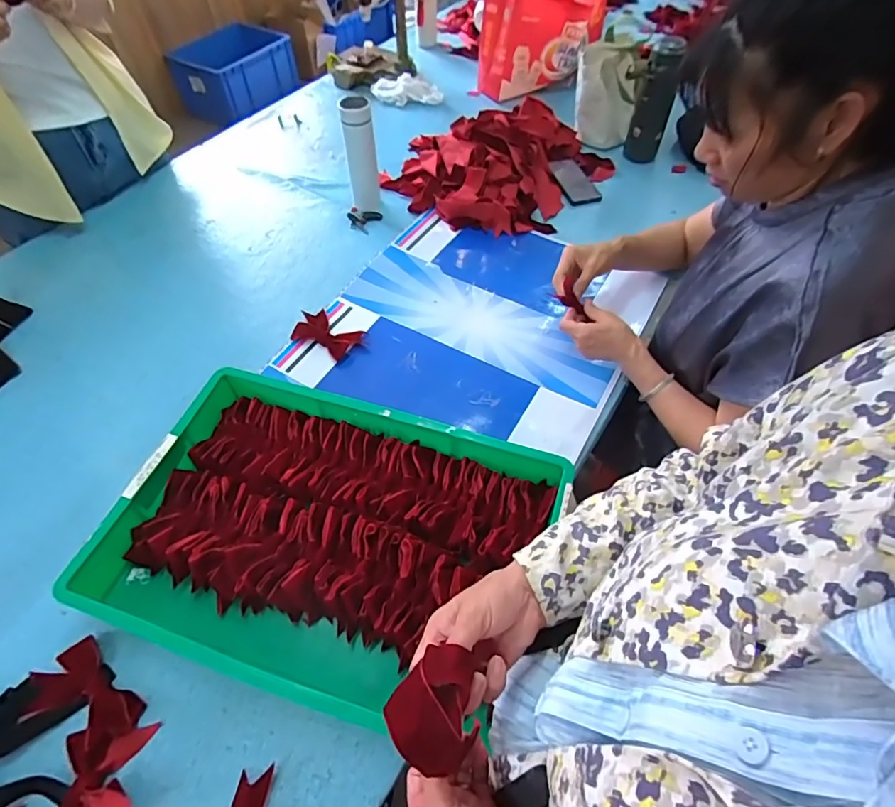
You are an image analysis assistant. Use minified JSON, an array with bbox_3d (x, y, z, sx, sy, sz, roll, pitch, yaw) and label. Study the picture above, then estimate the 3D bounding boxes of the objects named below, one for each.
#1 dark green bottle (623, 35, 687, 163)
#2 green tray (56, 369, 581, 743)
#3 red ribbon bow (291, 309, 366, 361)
[{"bbox_3d":[0.481,-0.691,1.181,0.065,0.262,0.063,35,61,23],"label":"dark green bottle"},{"bbox_3d":[-0.152,0.173,0.668,0.532,0.085,0.363,15,55,11],"label":"green tray"},{"bbox_3d":[-0.224,-0.131,0.930,0.125,0.019,0.083,25,58,18],"label":"red ribbon bow"}]

